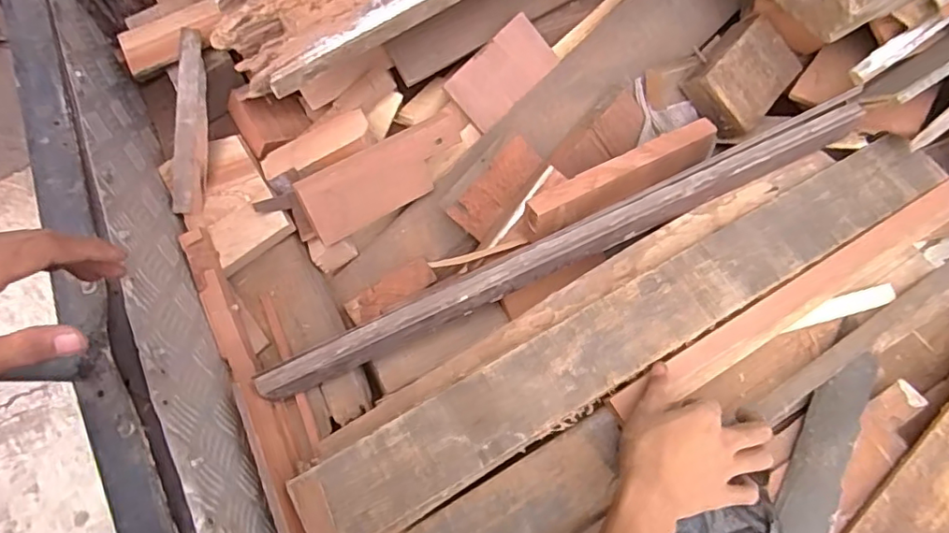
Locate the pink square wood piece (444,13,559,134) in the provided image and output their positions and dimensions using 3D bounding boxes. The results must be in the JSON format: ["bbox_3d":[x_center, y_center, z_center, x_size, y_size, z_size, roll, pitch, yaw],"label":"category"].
[{"bbox_3d":[0.033,-0.229,0.680,0.125,0.009,0.073,-44,99,3],"label":"pink square wood piece"}]

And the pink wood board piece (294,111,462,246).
[{"bbox_3d":[-0.098,-0.101,0.644,0.192,0.020,0.073,-29,108,-14],"label":"pink wood board piece"}]

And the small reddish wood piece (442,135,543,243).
[{"bbox_3d":[0.023,-0.092,0.656,0.063,0.013,0.119,39,98,-27],"label":"small reddish wood piece"}]

